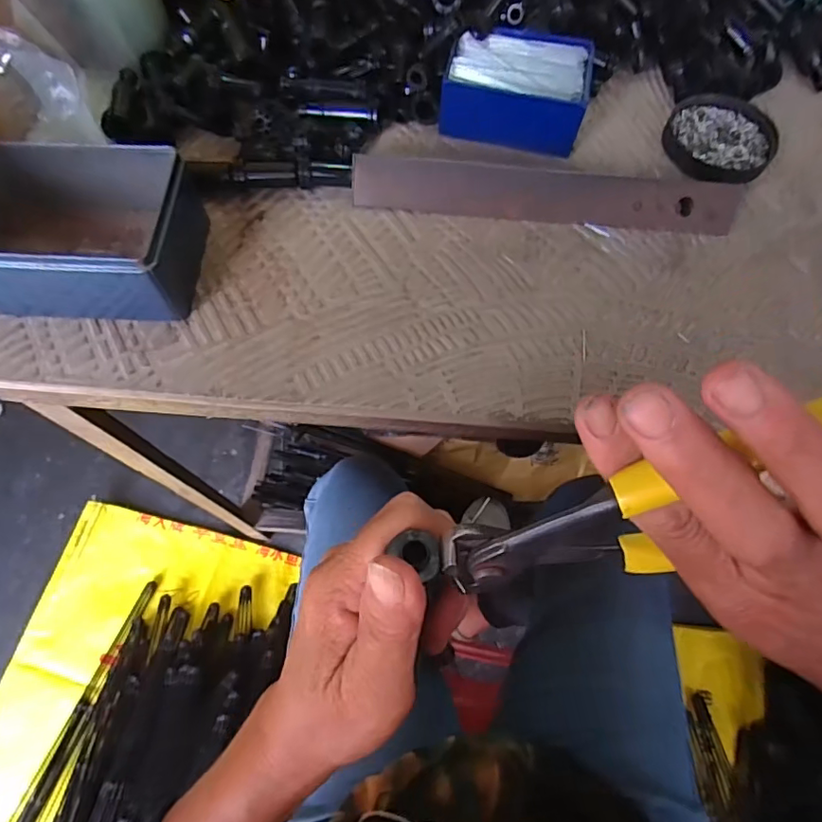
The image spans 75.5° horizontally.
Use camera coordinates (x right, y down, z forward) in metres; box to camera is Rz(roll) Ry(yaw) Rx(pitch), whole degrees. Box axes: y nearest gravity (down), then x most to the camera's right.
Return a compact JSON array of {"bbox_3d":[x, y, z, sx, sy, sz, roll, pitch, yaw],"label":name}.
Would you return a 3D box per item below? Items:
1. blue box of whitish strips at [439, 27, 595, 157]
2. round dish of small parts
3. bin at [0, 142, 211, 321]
[{"bbox_3d":[0.083,-0.258,0.424,0.108,0.040,0.080,8,67,1],"label":"blue box of whitish strips"},{"bbox_3d":[0.254,-0.225,0.437,0.085,0.012,0.096,32,69,11],"label":"round dish of small parts"},{"bbox_3d":[-0.229,-0.116,0.349,0.160,0.059,0.101,4,67,-1],"label":"bin"}]

